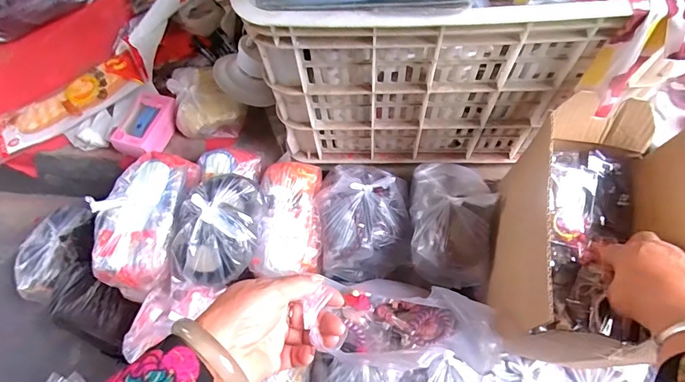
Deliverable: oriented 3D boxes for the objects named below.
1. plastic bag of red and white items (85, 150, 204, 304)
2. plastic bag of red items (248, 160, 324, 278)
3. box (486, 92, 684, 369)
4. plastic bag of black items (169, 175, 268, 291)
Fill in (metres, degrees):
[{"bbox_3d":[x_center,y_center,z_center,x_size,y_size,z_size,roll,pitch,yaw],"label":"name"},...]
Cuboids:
[{"bbox_3d":[-0.274,0.048,0.604,0.105,0.098,0.199,8,61,8],"label":"plastic bag of red and white items"},{"bbox_3d":[-0.076,0.039,0.611,0.092,0.047,0.170,2,61,5],"label":"plastic bag of red items"},{"bbox_3d":[0.271,0.051,0.473,0.148,0.170,0.262,9,61,9],"label":"box"},{"bbox_3d":[-0.172,0.051,0.573,0.110,0.062,0.150,7,61,8],"label":"plastic bag of black items"}]

